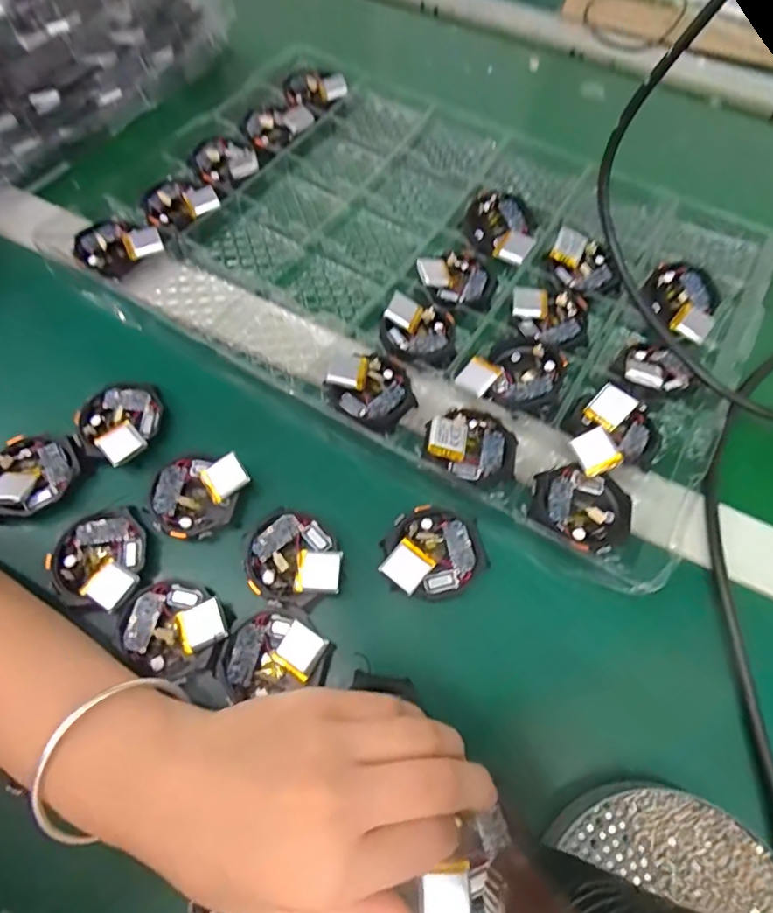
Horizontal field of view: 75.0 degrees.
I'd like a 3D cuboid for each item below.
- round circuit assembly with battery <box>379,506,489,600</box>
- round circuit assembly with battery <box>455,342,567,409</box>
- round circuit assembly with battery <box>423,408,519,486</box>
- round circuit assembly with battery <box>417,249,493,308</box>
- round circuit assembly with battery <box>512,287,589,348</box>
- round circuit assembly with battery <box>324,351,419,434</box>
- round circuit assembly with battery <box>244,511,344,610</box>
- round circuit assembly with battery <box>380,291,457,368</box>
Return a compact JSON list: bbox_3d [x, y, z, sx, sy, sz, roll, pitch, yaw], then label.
[{"bbox_3d":[0.025,0.051,0.270,0.054,0.012,0.047,-7,65,-5],"label":"round circuit assembly with battery"},{"bbox_3d":[0.079,-0.053,0.312,0.057,0.011,0.047,25,67,10],"label":"round circuit assembly with battery"},{"bbox_3d":[0.050,-0.008,0.289,0.052,0.013,0.044,22,66,8],"label":"round circuit assembly with battery"},{"bbox_3d":[0.051,-0.122,0.354,0.046,0.016,0.047,1,65,-2],"label":"round circuit assembly with battery"},{"bbox_3d":[0.109,-0.094,0.336,0.049,0.010,0.040,12,65,4],"label":"round circuit assembly with battery"},{"bbox_3d":[-0.010,-0.043,0.307,0.059,0.014,0.046,40,70,16],"label":"round circuit assembly with battery"},{"bbox_3d":[-0.050,0.055,0.265,0.046,0.011,0.050,-31,69,-15],"label":"round circuit assembly with battery"},{"bbox_3d":[0.021,-0.081,0.325,0.047,0.011,0.050,1,65,-2],"label":"round circuit assembly with battery"}]

